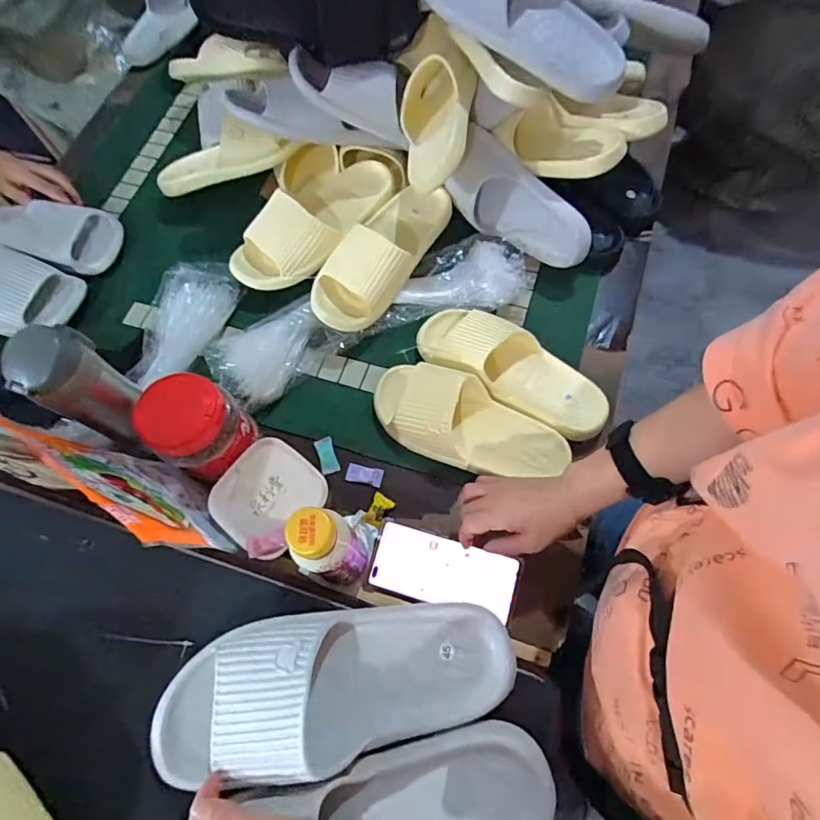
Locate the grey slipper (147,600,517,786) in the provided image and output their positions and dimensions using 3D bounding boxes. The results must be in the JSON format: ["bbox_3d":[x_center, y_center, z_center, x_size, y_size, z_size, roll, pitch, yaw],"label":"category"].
[{"bbox_3d":[-0.060,0.216,0.383,0.283,0.064,0.102,-9,67,-8],"label":"grey slipper"}]

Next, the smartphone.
[{"bbox_3d":[0.038,0.179,0.540,0.161,0.013,0.074,13,68,8],"label":"smartphone"}]

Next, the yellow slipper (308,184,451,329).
[{"bbox_3d":[-0.036,-0.220,0.649,0.102,0.072,0.256,30,72,14],"label":"yellow slipper"}]

